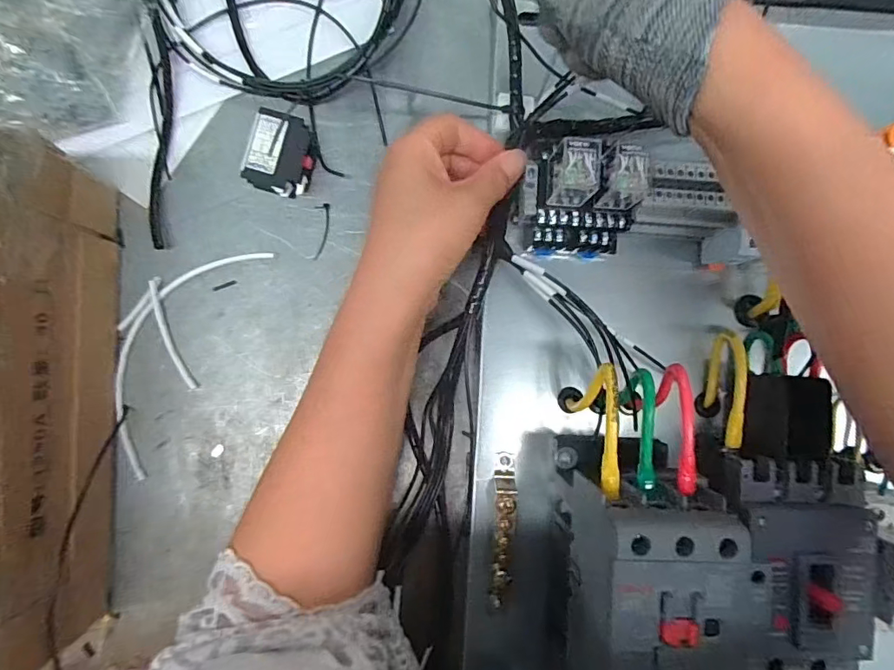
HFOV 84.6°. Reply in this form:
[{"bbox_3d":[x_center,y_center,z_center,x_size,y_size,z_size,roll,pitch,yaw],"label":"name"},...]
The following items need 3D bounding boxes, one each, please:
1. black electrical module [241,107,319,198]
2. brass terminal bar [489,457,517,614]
[{"bbox_3d":[-0.109,-0.119,0.326,0.039,0.023,0.049,11,89,-4],"label":"black electrical module"},{"bbox_3d":[0.037,0.129,0.318,0.015,0.019,0.099,3,90,-4],"label":"brass terminal bar"}]

